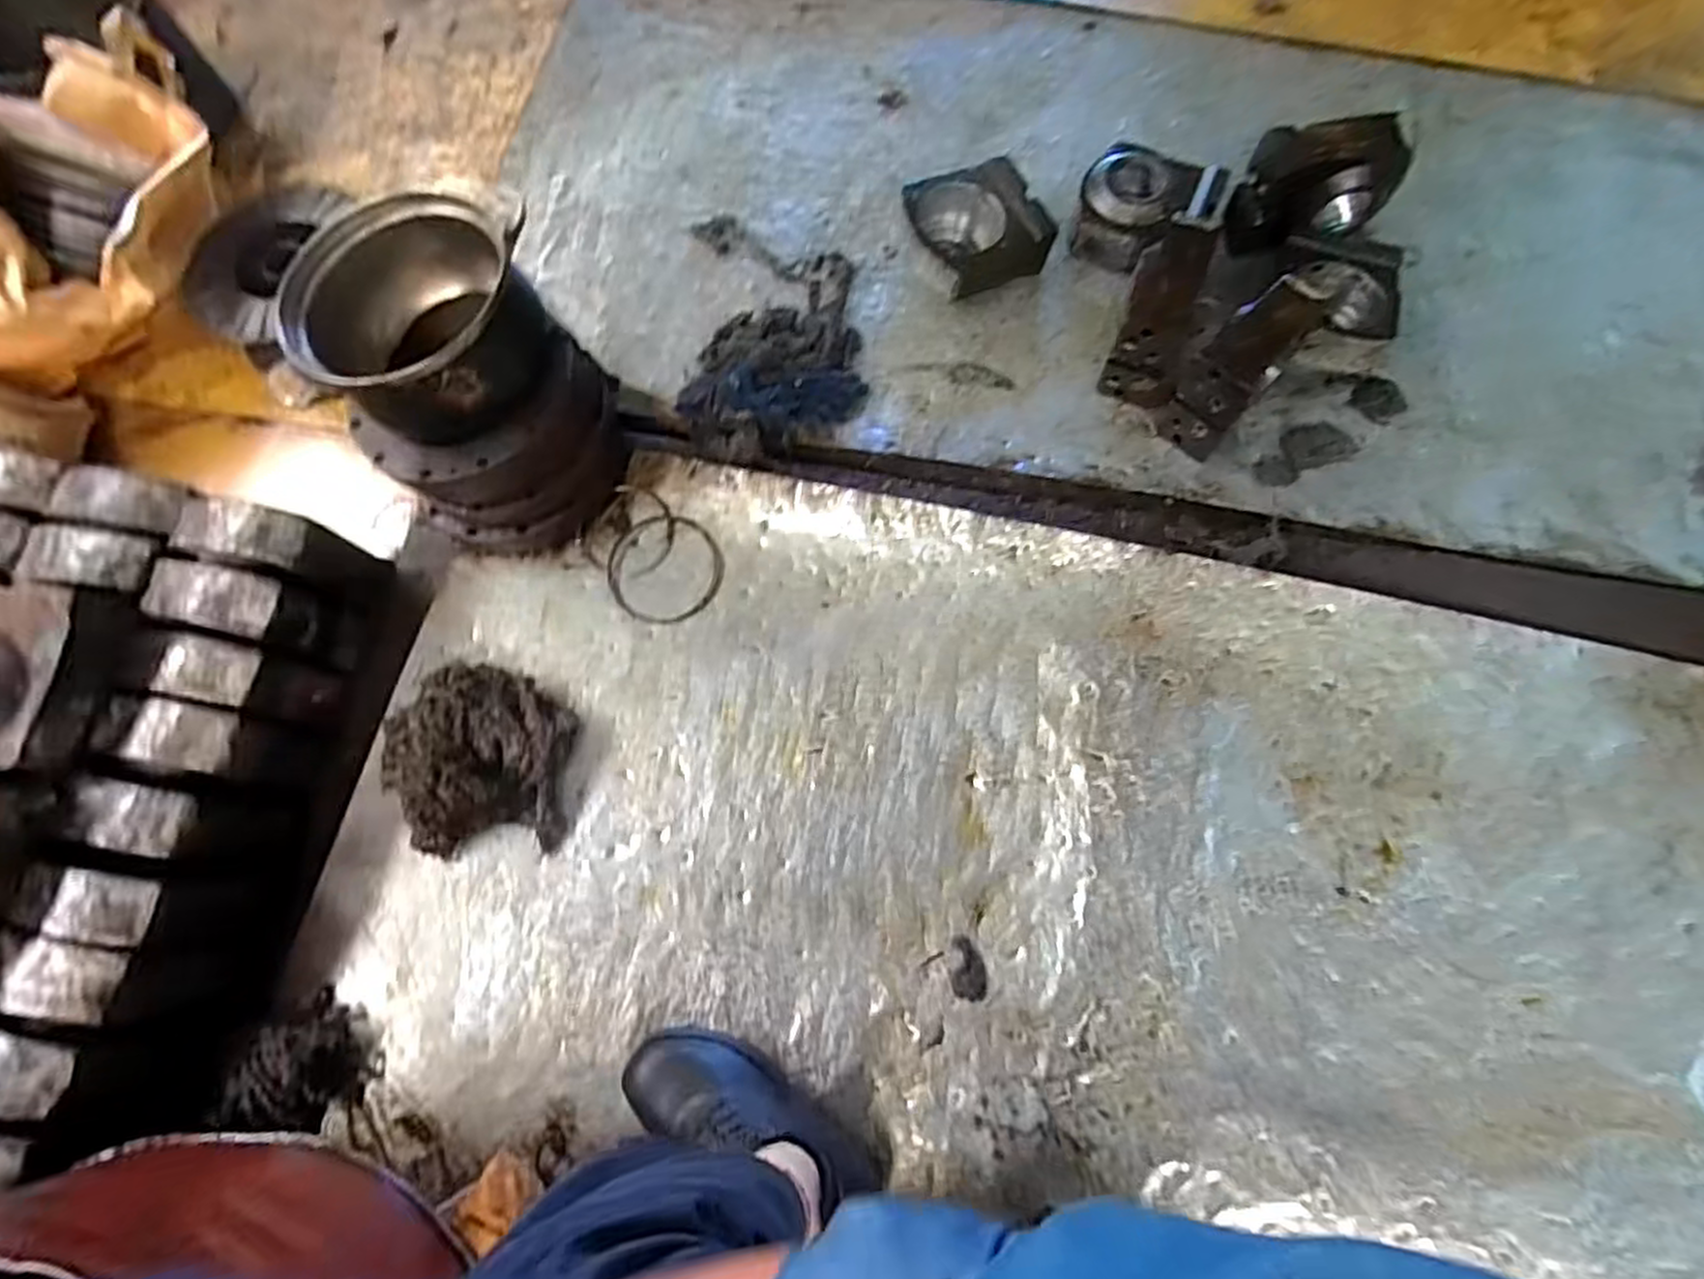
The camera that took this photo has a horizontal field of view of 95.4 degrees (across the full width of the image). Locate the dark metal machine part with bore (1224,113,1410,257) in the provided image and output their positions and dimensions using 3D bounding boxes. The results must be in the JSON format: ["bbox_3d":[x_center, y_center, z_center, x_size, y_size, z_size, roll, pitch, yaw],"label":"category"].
[{"bbox_3d":[0.566,-0.553,0.944,0.162,0.114,0.102,7,72,4],"label":"dark metal machine part with bore"}]

